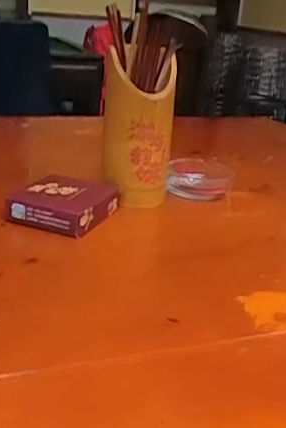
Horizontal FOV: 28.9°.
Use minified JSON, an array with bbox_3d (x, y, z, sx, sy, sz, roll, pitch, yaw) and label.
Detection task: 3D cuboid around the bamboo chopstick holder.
[{"bbox_3d":[-0.007,-0.103,0.728,0.092,0.190,0.077,5,21,0],"label":"bamboo chopstick holder"}]

